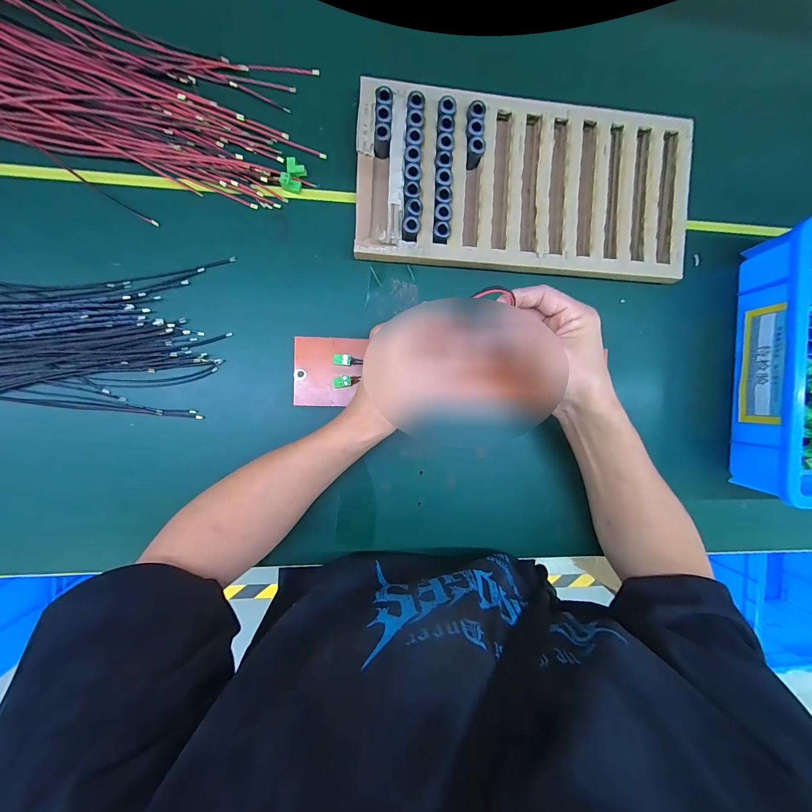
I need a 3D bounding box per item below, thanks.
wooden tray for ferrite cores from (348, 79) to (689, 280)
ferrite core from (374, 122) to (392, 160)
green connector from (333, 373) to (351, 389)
[{"bbox_3d":[0.129,-0.234,0.373,0.356,0.035,0.176,3,91,-7],"label":"wooden tray for ferrite cores"},{"bbox_3d":[-0.024,-0.271,0.352,0.017,0.030,0.016,1,92,-7],"label":"ferrite core"},{"bbox_3d":[-0.066,-0.025,0.355,0.018,0.014,0.013,-8,93,-7],"label":"green connector"}]

